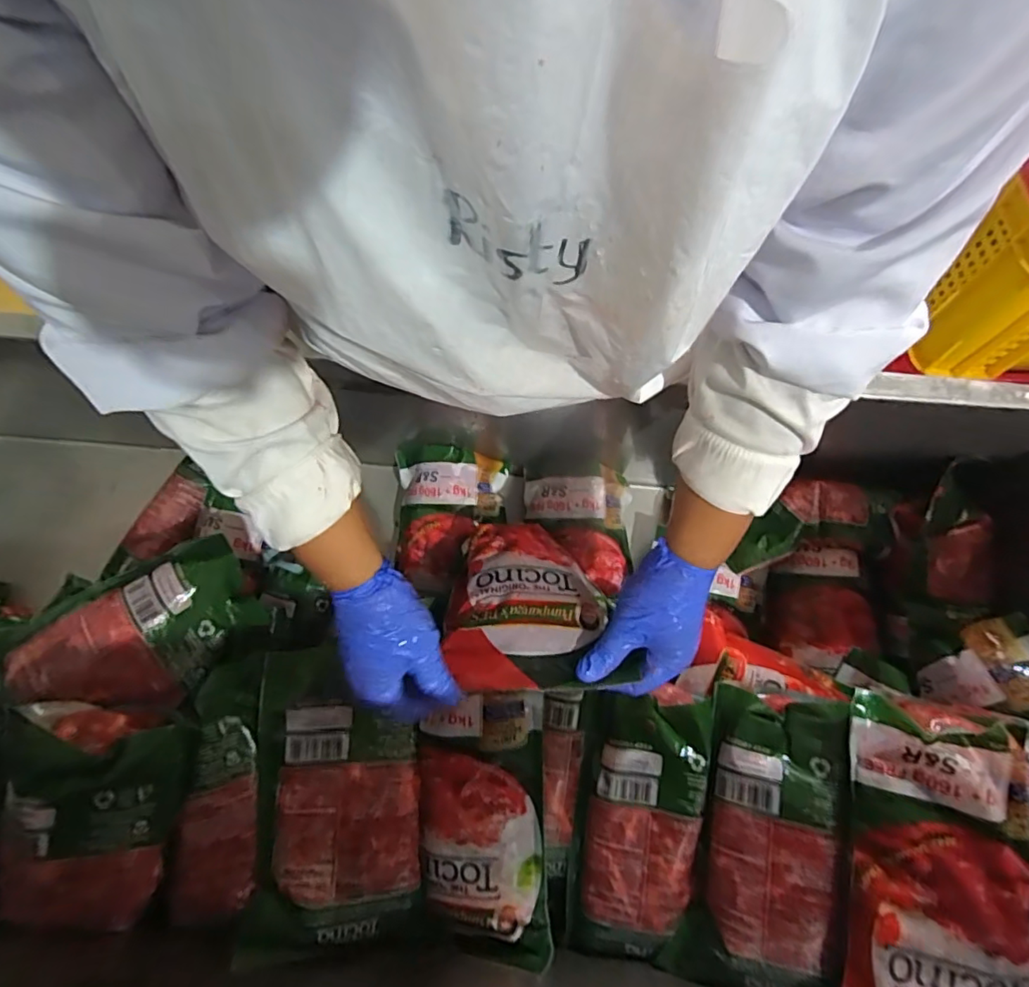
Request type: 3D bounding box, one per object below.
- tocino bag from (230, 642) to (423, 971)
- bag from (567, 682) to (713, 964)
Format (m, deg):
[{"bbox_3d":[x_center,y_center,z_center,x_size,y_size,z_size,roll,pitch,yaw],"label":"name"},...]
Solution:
[{"bbox_3d":[-0.143,0.242,0.448,0.131,0.052,0.216,0,69,0],"label":"tocino bag"},{"bbox_3d":[0.103,0.271,0.453,0.095,0.036,0.216,12,87,5],"label":"bag"}]

